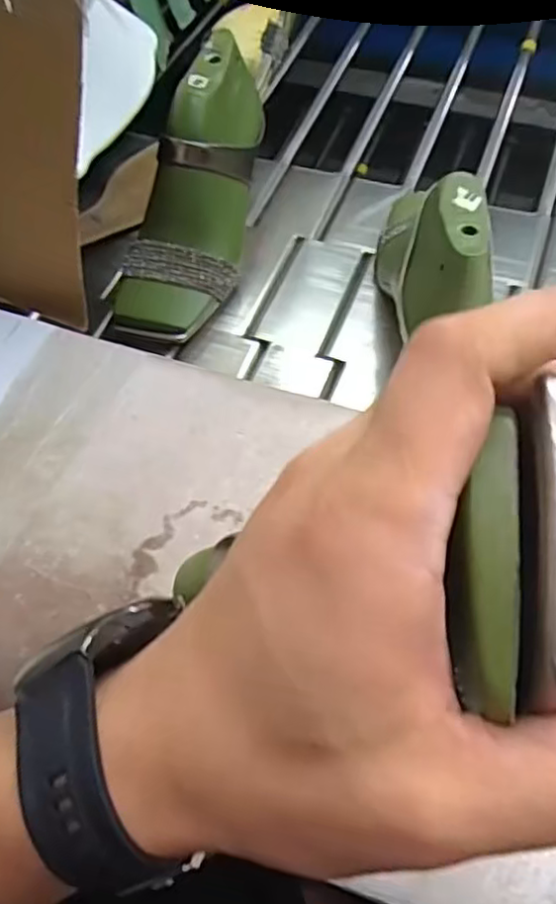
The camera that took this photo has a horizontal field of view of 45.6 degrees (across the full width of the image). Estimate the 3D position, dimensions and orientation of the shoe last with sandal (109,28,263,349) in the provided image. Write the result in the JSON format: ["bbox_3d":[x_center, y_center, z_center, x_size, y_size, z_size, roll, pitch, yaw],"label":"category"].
[{"bbox_3d":[-0.061,-0.203,0.525,0.076,0.087,0.237,17,93,12],"label":"shoe last with sandal"}]

